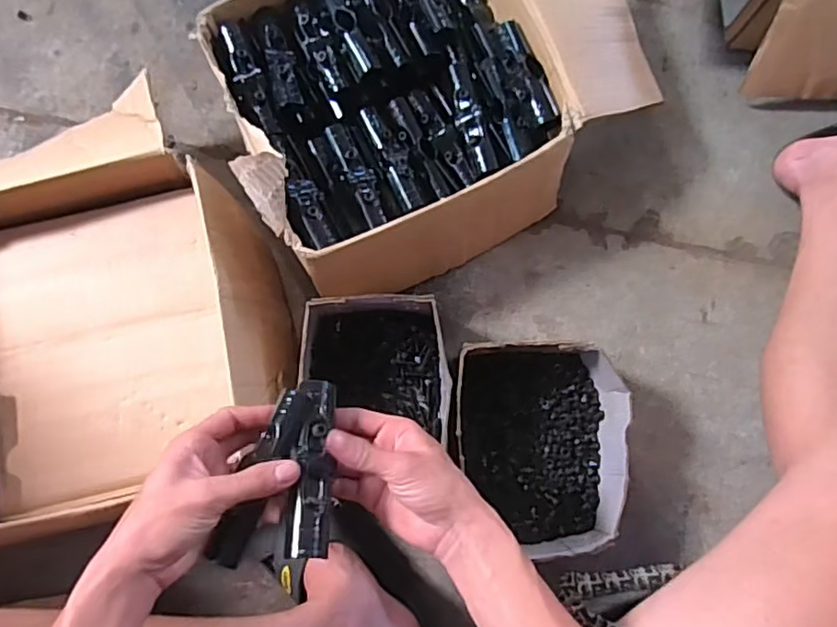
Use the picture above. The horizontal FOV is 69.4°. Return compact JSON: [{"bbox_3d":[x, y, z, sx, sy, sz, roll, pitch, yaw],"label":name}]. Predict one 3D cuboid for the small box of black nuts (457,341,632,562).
[{"bbox_3d":[0.123,0.137,0.634,0.169,0.096,0.199,-1,79,0],"label":"small box of black nuts"}]

